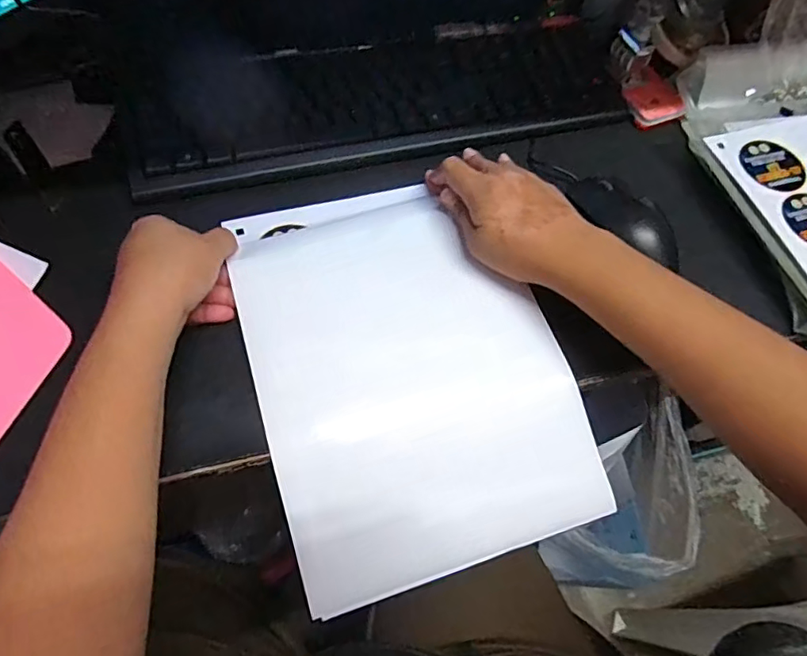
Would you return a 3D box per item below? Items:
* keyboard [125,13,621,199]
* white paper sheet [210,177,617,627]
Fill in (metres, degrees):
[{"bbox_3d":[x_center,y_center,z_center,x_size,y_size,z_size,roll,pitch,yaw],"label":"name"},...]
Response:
[{"bbox_3d":[-0.007,-0.209,0.472,0.446,0.022,0.121,-15,64,-11],"label":"keyboard"},{"bbox_3d":[0.000,0.025,0.399,0.210,0.064,0.289,-15,64,-11],"label":"white paper sheet"}]

